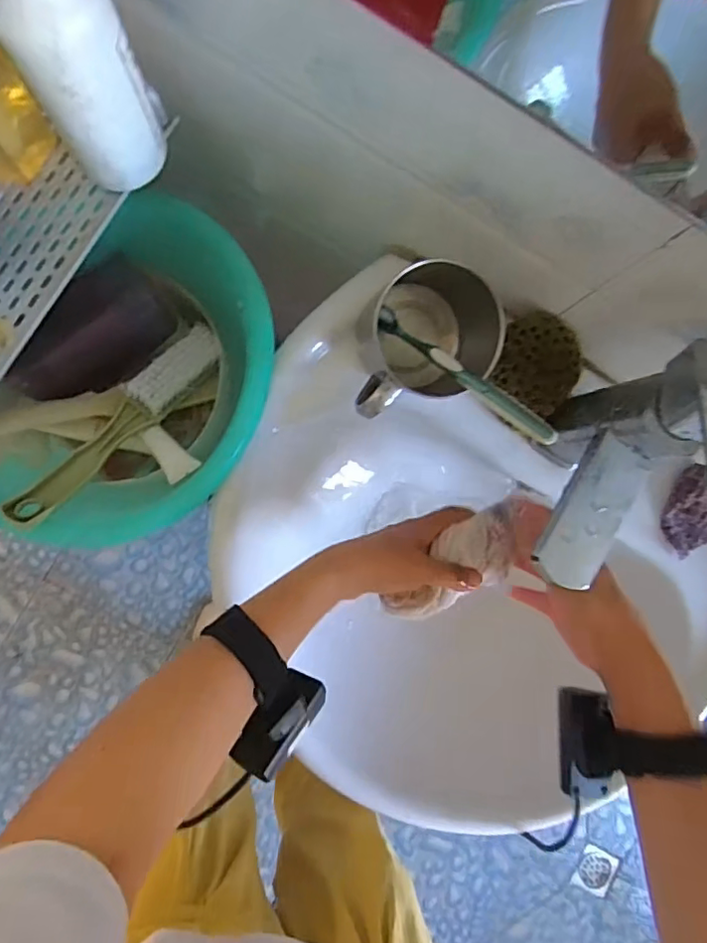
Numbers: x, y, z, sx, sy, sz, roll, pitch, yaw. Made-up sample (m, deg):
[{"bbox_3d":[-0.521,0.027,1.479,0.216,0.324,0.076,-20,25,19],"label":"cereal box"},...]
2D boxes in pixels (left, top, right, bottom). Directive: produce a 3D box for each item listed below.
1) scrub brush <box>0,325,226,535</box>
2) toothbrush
[{"bbox_3d":[-0.194,-0.043,0.475,0.037,0.032,0.222,41,69,-5],"label":"scrub brush"},{"bbox_3d":[0.077,-0.070,0.408,0.013,0.017,0.167,-42,61,-8],"label":"toothbrush"}]

